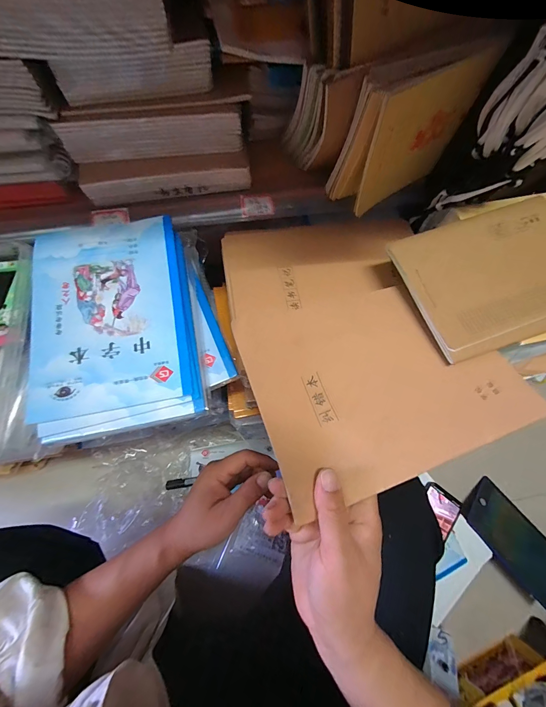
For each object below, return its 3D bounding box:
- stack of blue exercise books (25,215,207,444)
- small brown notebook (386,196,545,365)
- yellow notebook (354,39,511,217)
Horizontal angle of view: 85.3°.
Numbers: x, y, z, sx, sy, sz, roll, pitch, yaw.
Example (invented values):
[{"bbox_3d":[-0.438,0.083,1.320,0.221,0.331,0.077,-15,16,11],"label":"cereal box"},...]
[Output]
[{"bbox_3d":[-0.157,-0.035,0.292,0.148,0.014,0.212,-11,73,-5],"label":"stack of blue exercise books"},{"bbox_3d":[0.246,-0.086,0.317,0.202,0.013,0.147,-18,74,-7],"label":"small brown notebook"},{"bbox_3d":[0.149,-0.220,0.308,0.120,0.128,0.010,-27,75,-9],"label":"yellow notebook"}]

